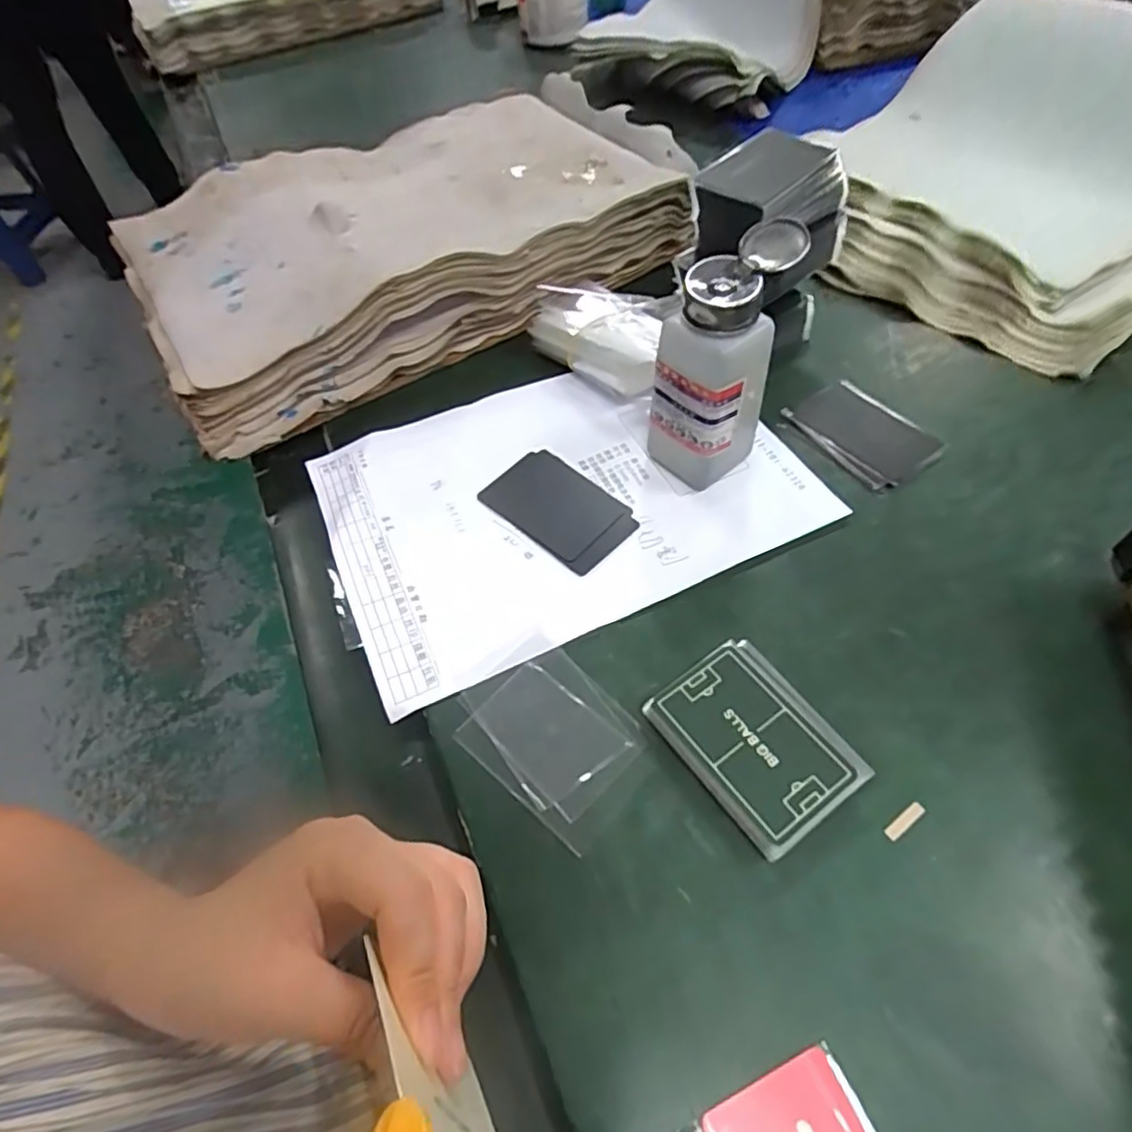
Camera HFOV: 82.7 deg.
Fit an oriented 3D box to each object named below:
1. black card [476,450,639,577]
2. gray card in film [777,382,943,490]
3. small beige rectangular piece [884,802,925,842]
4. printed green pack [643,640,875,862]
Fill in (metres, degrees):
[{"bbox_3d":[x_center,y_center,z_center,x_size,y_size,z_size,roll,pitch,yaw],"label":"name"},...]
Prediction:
[{"bbox_3d":[-0.005,-0.039,0.414,0.098,0.004,0.060,37,66,25],"label":"black card"},{"bbox_3d":[0.201,-0.093,0.437,0.063,0.004,0.094,-31,59,-16],"label":"gray card in film"},{"bbox_3d":[0.155,0.116,0.293,0.023,0.004,0.006,-32,59,-16],"label":"small beige rectangular piece"},{"bbox_3d":[0.092,0.084,0.311,0.068,0.017,0.088,-32,59,-16],"label":"printed green pack"}]

